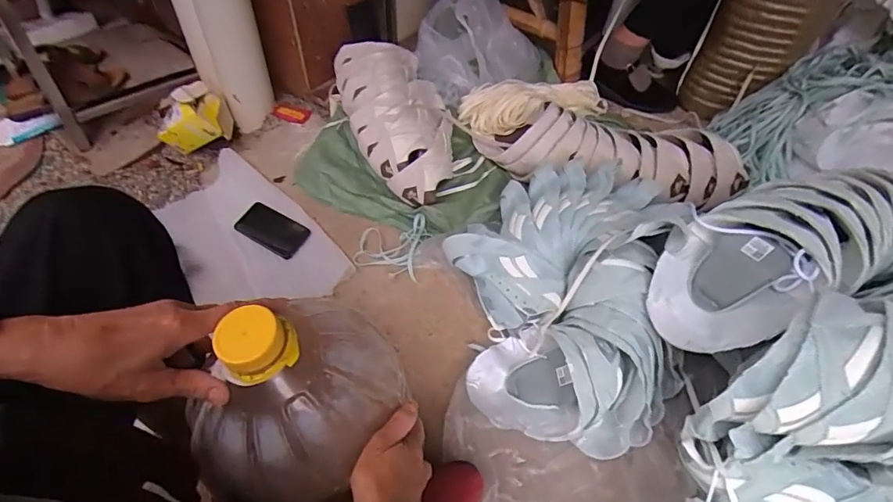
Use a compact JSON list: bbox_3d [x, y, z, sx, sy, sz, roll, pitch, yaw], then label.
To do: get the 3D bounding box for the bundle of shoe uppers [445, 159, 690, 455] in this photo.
[{"bbox_3d":[0.166,0.059,0.718,0.330,0.188,0.399,8,50,4],"label":"bundle of shoe uppers"}]

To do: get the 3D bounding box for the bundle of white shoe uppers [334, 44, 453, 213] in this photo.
[{"bbox_3d":[-0.095,-0.276,0.936,0.196,0.100,0.384,-19,70,-9],"label":"bundle of white shoe uppers"}]

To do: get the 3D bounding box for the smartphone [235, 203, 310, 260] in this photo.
[{"bbox_3d":[-0.349,-0.042,0.937,0.163,0.016,0.077,26,53,18],"label":"smartphone"}]

